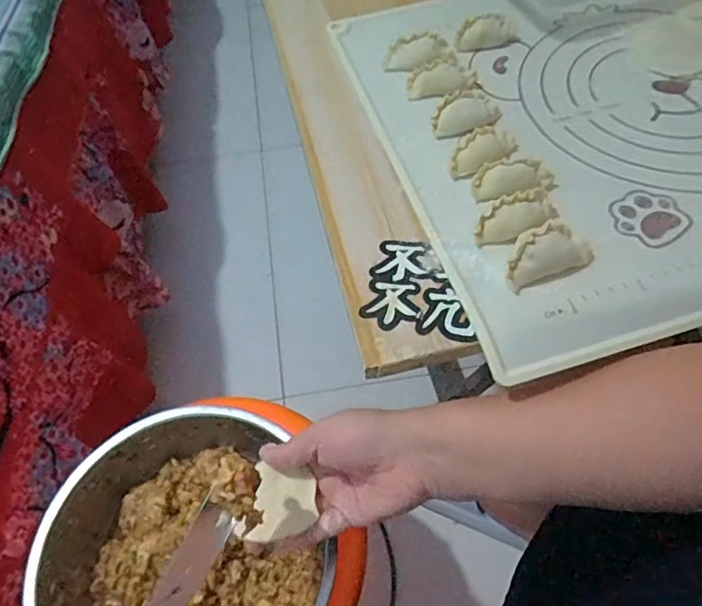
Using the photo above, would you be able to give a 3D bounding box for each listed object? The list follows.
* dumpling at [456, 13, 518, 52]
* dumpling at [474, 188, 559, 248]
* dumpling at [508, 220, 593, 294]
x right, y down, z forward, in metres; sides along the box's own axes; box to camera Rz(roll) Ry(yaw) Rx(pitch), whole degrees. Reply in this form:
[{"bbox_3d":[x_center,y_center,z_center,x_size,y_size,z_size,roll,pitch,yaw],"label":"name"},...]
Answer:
[{"bbox_3d":[0.121,-0.242,0.495,0.058,0.021,0.025,-10,57,-4],"label":"dumpling"},{"bbox_3d":[0.113,-0.058,0.375,0.061,0.020,0.025,-26,59,-14],"label":"dumpling"},{"bbox_3d":[0.126,-0.032,0.355,0.061,0.019,0.030,-23,58,-12],"label":"dumpling"}]

